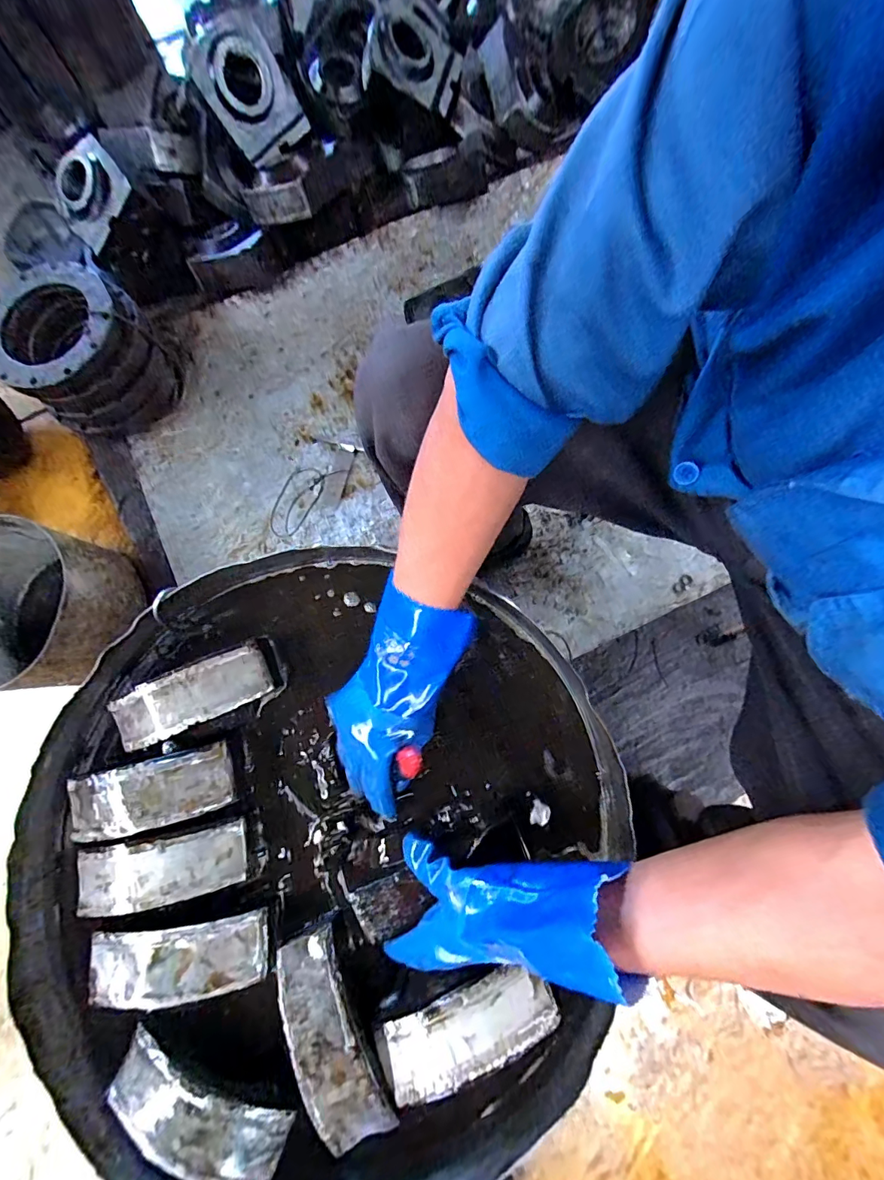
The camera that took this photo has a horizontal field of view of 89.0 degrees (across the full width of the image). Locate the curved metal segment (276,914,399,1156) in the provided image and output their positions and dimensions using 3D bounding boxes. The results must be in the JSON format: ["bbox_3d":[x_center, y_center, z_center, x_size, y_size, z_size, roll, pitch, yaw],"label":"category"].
[{"bbox_3d":[-0.100,0.387,0.390,0.060,0.032,0.154,-26,78,-4],"label":"curved metal segment"}]

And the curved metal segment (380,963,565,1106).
[{"bbox_3d":[0.022,0.377,0.387,0.150,0.027,0.060,-26,78,-4],"label":"curved metal segment"}]

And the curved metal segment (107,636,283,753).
[{"bbox_3d":[-0.252,0.108,0.467,0.162,0.050,0.059,-24,78,-3],"label":"curved metal segment"}]

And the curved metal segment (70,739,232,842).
[{"bbox_3d":[-0.283,0.197,0.438,0.150,0.032,0.062,-15,77,-1],"label":"curved metal segment"}]

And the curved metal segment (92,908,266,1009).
[{"bbox_3d":[-0.244,0.339,0.410,0.158,0.024,0.060,-7,77,1],"label":"curved metal segment"}]

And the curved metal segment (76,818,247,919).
[{"bbox_3d":[-0.270,0.265,0.428,0.155,0.026,0.059,-12,77,-1],"label":"curved metal segment"}]

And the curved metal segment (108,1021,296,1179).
[{"bbox_3d":[-0.210,0.447,0.379,0.155,0.027,0.060,23,79,7],"label":"curved metal segment"}]

